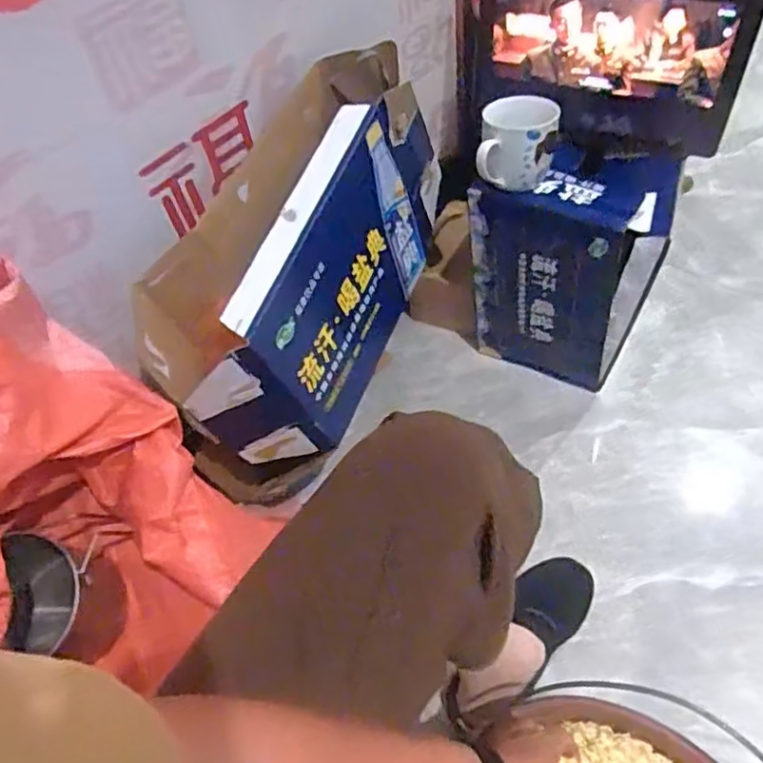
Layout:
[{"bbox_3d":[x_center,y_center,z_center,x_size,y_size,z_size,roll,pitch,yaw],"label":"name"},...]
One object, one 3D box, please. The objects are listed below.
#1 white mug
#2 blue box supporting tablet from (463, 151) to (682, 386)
[{"bbox_3d":[0.155,-0.274,0.751,0.081,0.080,0.076,6,59,12],"label":"white mug"},{"bbox_3d":[0.257,-0.162,0.911,0.220,0.318,0.170,20,63,19],"label":"blue box supporting tablet"}]

